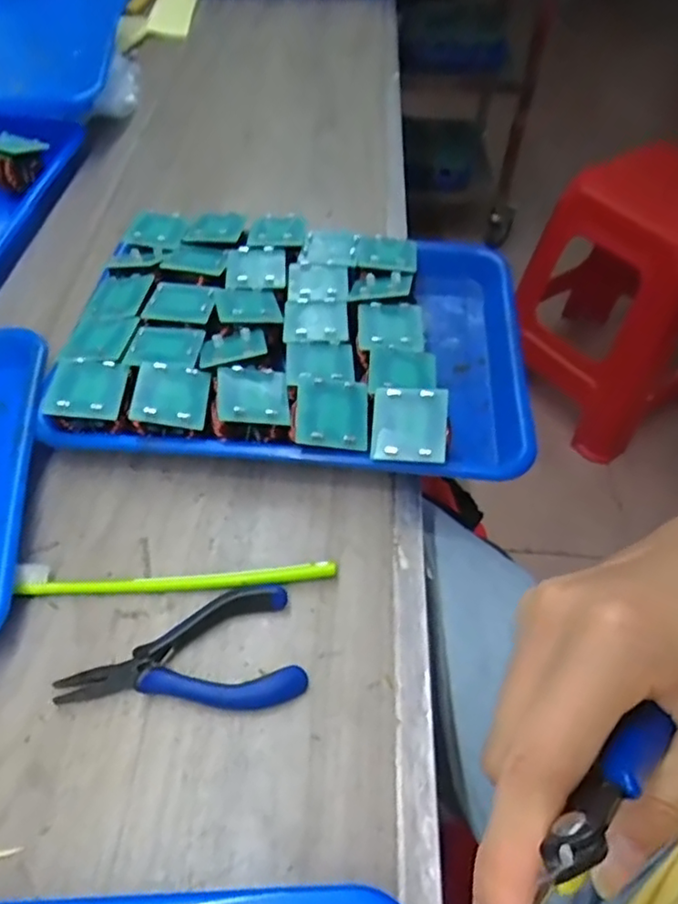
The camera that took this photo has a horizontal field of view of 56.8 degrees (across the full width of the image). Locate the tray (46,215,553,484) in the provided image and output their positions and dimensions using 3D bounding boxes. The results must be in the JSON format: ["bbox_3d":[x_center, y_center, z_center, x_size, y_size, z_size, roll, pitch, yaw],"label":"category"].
[{"bbox_3d":[-0.025,-0.093,0.470,0.310,0.054,0.254,4,51,3],"label":"tray"}]

